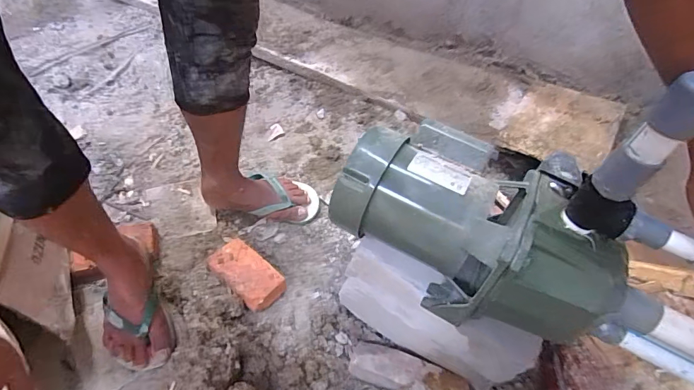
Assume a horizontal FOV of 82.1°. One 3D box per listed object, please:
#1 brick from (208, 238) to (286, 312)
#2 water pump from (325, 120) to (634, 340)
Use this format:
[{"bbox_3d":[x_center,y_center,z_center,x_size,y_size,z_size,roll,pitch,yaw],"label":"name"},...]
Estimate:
[{"bbox_3d":[-0.203,0.159,0.802,0.166,0.041,0.086,37,57,26],"label":"brick"},{"bbox_3d":[0.161,0.043,0.544,0.347,0.163,0.191,20,51,14],"label":"water pump"}]

